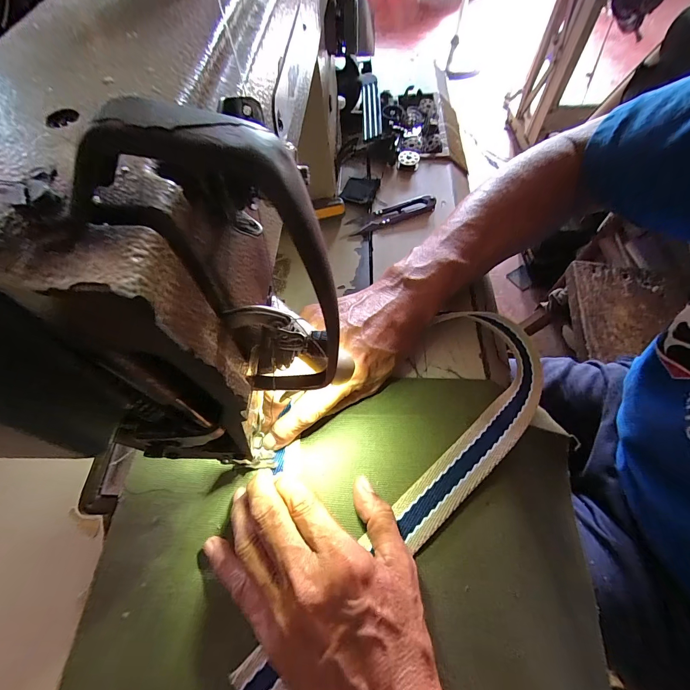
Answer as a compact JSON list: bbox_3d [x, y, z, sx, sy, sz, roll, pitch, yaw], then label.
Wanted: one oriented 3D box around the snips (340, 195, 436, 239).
[{"bbox_3d":[0.048,-0.142,0.369,0.105,0.008,0.025,-21,62,-9],"label":"snips"}]

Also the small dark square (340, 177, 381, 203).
[{"bbox_3d":[0.017,-0.176,0.383,0.038,0.004,0.042,13,62,10],"label":"small dark square"}]

